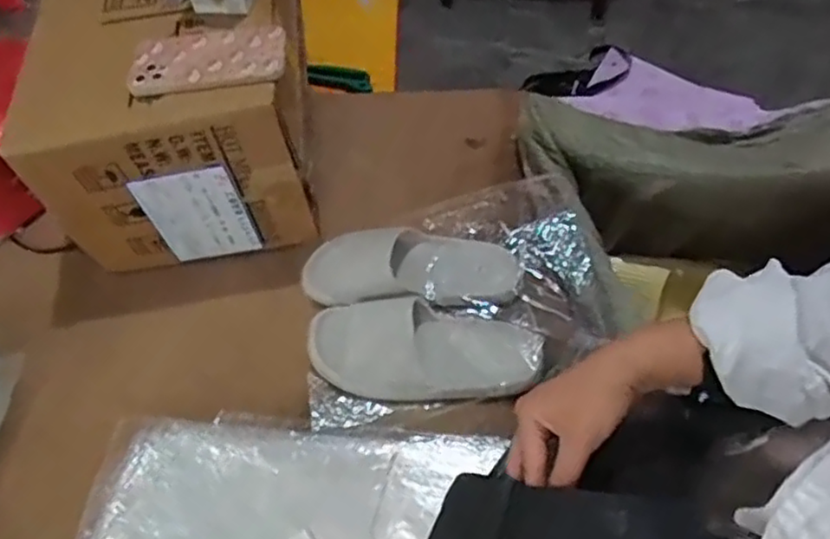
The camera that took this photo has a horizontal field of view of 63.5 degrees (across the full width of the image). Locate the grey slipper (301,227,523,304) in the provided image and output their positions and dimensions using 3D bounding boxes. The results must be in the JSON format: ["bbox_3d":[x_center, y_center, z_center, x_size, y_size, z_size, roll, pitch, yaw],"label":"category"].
[{"bbox_3d":[-0.006,-0.006,0.792,0.250,0.064,0.107,4,56,8],"label":"grey slipper"}]

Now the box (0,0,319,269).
[{"bbox_3d":[-0.280,-0.222,0.838,0.282,0.239,0.352,-8,55,0],"label":"box"}]

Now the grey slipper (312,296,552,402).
[{"bbox_3d":[0.008,0.085,0.734,0.255,0.057,0.098,-2,56,4],"label":"grey slipper"}]

